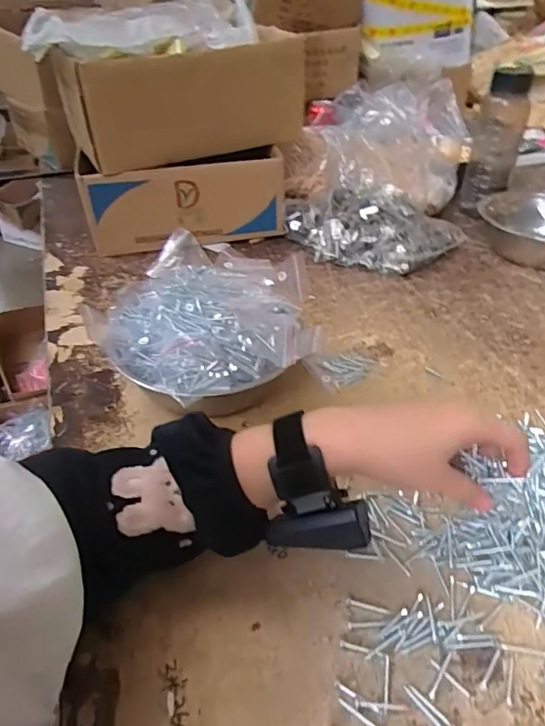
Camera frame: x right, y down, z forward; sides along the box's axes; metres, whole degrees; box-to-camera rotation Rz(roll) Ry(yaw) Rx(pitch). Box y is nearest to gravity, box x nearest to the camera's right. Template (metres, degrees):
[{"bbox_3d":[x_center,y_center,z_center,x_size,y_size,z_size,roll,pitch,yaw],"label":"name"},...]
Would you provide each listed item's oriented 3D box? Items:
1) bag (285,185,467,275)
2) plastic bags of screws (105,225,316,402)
[{"bbox_3d":[0.168,-0.219,0.825,0.289,0.092,0.164,2,38,2],"label":"bag"},{"bbox_3d":[-0.067,-0.052,0.537,0.212,0.070,0.201,-7,38,-9],"label":"plastic bags of screws"}]

